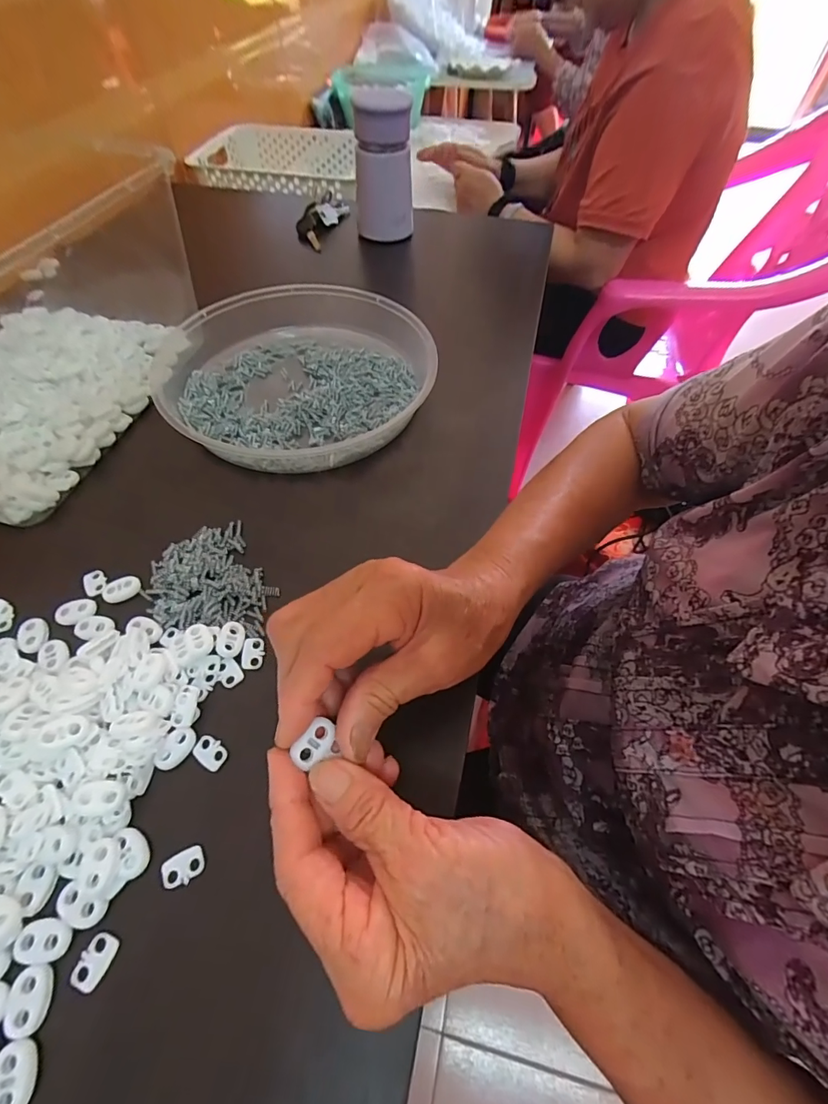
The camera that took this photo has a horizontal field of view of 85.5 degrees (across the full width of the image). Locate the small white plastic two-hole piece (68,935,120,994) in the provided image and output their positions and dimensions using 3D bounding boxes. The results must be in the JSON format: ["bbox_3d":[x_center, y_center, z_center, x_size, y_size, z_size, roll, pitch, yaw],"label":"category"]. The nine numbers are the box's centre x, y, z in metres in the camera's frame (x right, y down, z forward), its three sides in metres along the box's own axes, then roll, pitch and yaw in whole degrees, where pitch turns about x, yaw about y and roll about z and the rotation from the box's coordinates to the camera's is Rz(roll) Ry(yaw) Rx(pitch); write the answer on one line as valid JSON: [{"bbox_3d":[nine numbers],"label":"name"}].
[{"bbox_3d":[-0.139,0.178,0.194,0.013,0.004,0.018,17,57,10],"label":"small white plastic two-hole piece"}]

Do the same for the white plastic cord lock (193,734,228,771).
[{"bbox_3d":[-0.110,0.107,0.240,0.020,0.004,0.013,27,60,16],"label":"white plastic cord lock"}]

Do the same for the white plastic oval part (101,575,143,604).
[{"bbox_3d":[-0.193,0.024,0.294,0.023,0.005,0.017,-16,57,-11],"label":"white plastic oval part"}]

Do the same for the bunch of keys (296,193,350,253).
[{"bbox_3d":[-0.125,-0.443,0.602,0.045,0.037,0.117,15,57,10],"label":"bunch of keys"}]

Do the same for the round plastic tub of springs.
[{"bbox_3d":[-0.104,-0.162,0.402,0.225,0.043,0.235,0,56,0],"label":"round plastic tub of springs"}]

